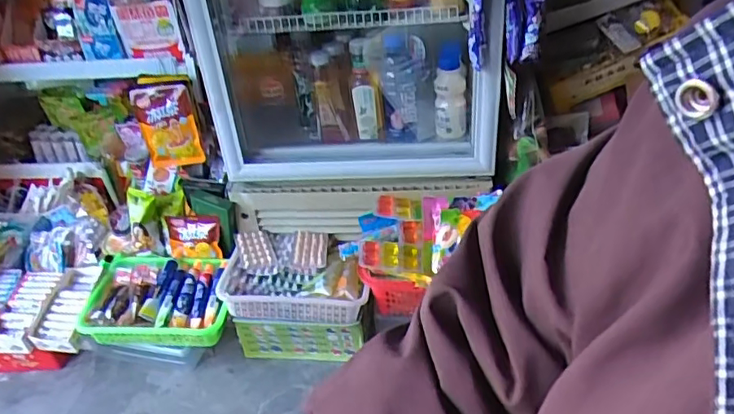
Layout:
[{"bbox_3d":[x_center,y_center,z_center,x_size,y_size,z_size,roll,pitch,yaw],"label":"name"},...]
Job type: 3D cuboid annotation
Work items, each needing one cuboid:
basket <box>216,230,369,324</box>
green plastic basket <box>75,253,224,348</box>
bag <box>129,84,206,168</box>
[{"bbox_3d":[-0.136,0.131,1.119,0.267,0.075,0.194,-3,38,3],"label":"basket"},{"bbox_3d":[-0.404,0.177,1.133,0.279,0.061,0.210,-6,38,0],"label":"green plastic basket"},{"bbox_3d":[-0.405,-0.156,1.183,0.112,0.193,0.030,-12,38,-8],"label":"bag"}]

